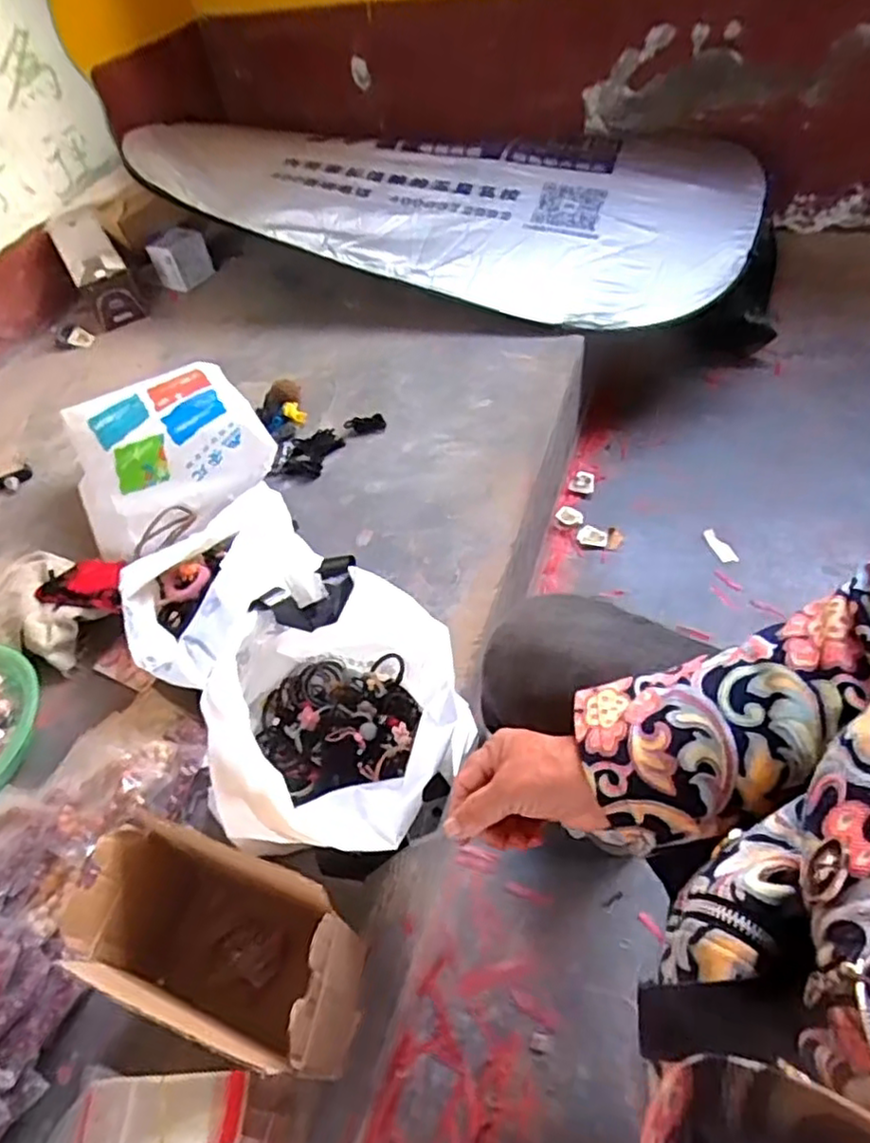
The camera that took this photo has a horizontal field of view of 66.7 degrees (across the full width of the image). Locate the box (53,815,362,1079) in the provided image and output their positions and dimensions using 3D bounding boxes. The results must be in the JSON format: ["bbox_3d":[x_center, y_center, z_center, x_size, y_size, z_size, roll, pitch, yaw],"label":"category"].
[{"bbox_3d":[-0.175,0.322,0.561,0.215,0.182,0.111,12,54,15],"label":"box"}]

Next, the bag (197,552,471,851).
[{"bbox_3d":[-0.097,0.151,0.669,0.237,0.195,0.252,7,53,11],"label":"bag"}]

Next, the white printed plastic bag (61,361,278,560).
[{"bbox_3d":[-0.402,-0.166,0.986,0.279,0.121,0.321,-28,54,-16],"label":"white printed plastic bag"}]

